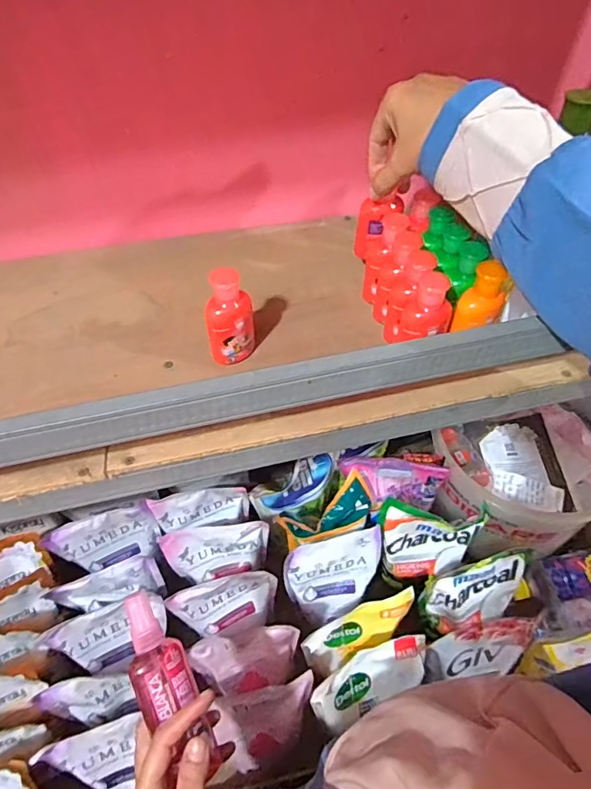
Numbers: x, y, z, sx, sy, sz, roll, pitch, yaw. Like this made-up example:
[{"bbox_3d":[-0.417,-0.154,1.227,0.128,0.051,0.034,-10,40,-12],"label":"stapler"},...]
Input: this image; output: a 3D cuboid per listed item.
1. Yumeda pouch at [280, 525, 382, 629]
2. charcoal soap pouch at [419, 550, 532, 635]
[{"bbox_3d":[0.052,0.245,0.643,0.125,0.131,0.061,-12,51,-8],"label":"Yumeda pouch"},{"bbox_3d":[0.221,0.241,0.593,0.131,0.114,0.046,-12,51,-8],"label":"charcoal soap pouch"}]

